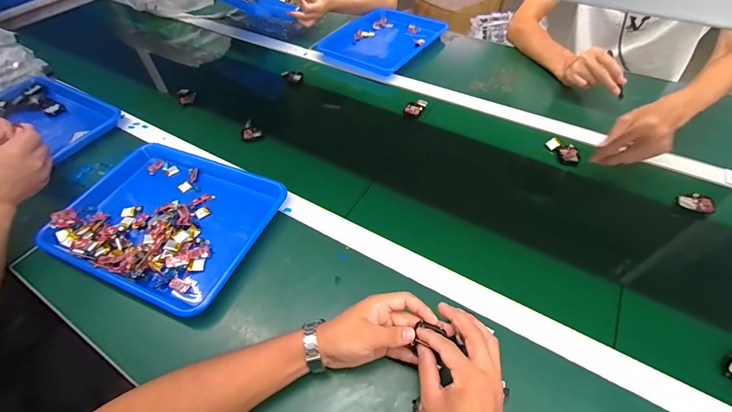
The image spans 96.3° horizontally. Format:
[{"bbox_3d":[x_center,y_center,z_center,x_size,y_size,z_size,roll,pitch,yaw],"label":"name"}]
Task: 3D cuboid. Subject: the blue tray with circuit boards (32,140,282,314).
[{"bbox_3d":[-0.324,0.018,0.551,0.332,0.042,0.264,16,54,15],"label":"blue tray with circuit boards"}]

